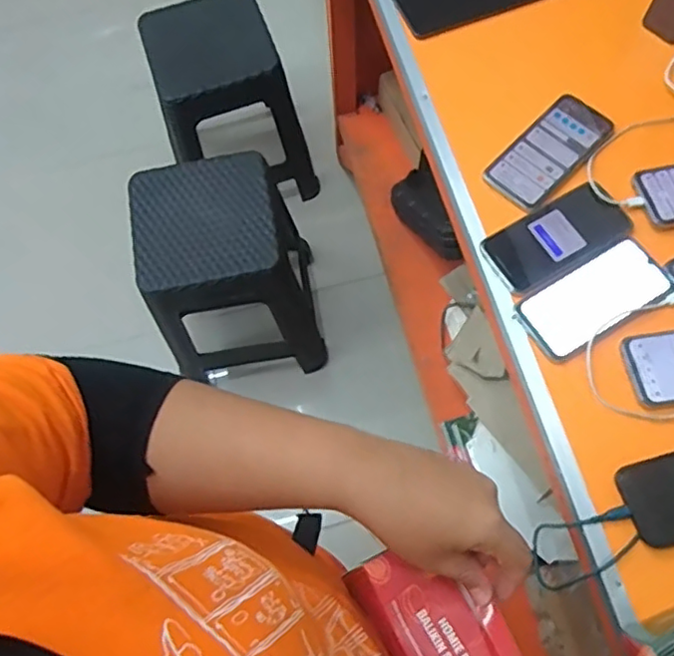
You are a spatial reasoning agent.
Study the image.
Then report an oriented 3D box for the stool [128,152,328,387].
[{"bbox_3d":[-0.219,-0.109,1.369,0.307,0.454,0.329,-13,70,-2],"label":"stool"}]

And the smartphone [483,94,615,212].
[{"bbox_3d":[0.267,-0.222,0.759,0.171,0.014,0.078,-43,74,-12],"label":"smartphone"}]

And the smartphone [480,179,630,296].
[{"bbox_3d":[0.257,-0.107,0.712,0.168,0.004,0.080,-30,71,-8],"label":"smartphone"}]

